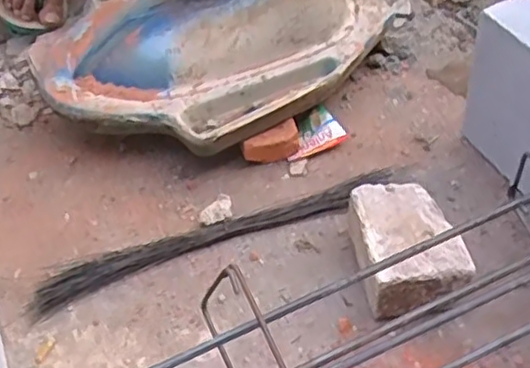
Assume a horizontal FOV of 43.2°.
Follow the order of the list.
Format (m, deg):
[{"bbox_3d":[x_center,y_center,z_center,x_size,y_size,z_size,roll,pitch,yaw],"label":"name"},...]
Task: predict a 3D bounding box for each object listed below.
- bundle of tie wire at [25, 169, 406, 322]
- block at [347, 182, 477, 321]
[{"bbox_3d":[-0.055,0.059,0.817,0.471,0.025,0.053,-18,46,-11],"label":"bundle of tie wire"},{"bbox_3d":[0.151,0.075,0.745,0.106,0.081,0.139,-11,45,-4],"label":"block"}]

